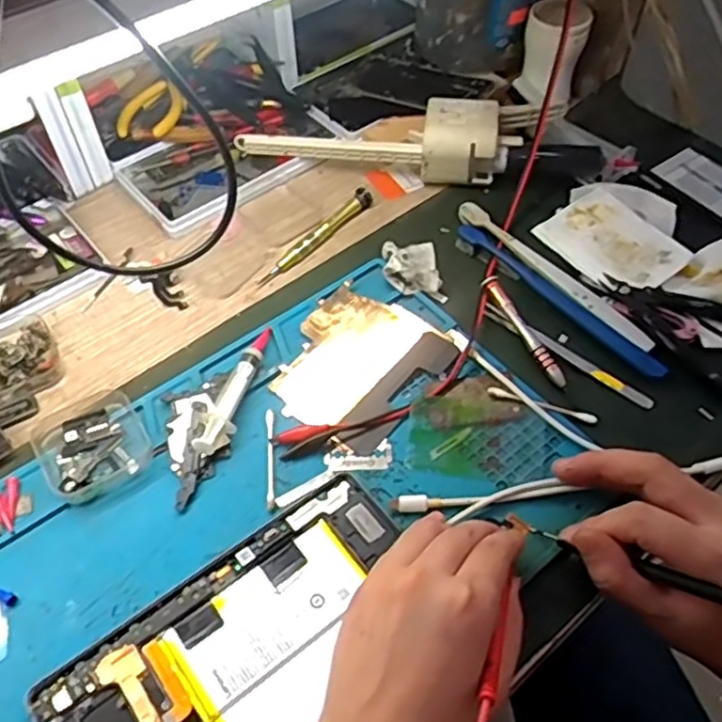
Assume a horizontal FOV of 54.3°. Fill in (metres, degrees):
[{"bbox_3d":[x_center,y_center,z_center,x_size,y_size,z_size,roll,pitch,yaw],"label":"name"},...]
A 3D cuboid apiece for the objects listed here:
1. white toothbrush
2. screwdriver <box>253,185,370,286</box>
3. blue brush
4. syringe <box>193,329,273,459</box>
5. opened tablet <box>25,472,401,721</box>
[{"bbox_3d":[0.140,-0.068,0.527,0.012,0.013,0.185,-33,59,-21],"label":"white toothbrush"},{"bbox_3d":[-0.036,-0.101,0.561,0.014,0.011,0.124,35,61,25],"label":"screwdriver"},{"bbox_3d":[0.142,-0.049,0.516,0.019,0.007,0.188,-33,59,-21],"label":"blue brush"},{"bbox_3d":[-0.080,0.017,0.465,0.017,0.019,0.107,10,54,9],"label":"syringe"},{"bbox_3d":[-0.056,0.155,0.365,0.203,0.004,0.122,-36,60,-23],"label":"opened tablet"}]

